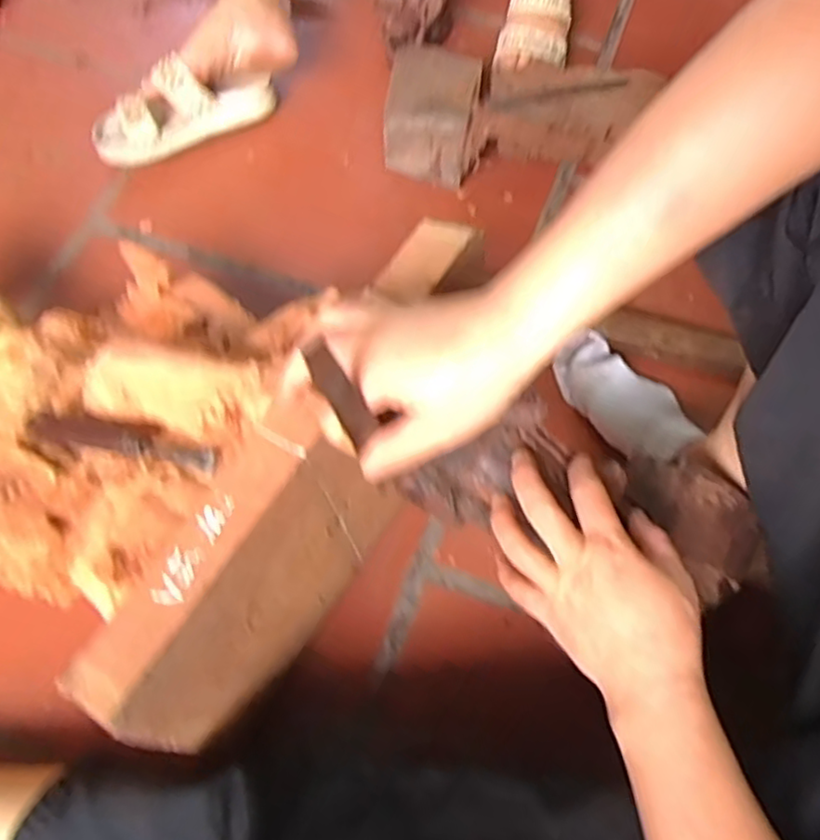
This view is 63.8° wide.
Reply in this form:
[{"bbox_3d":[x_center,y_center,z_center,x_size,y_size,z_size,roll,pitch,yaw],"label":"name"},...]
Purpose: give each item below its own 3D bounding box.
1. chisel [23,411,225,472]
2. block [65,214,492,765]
[{"bbox_3d":[-0.217,0.015,0.492,0.162,0.026,0.024,13,65,7],"label":"chisel"},{"bbox_3d":[-0.064,0.053,0.509,0.064,0.216,0.400,27,67,13],"label":"block"}]

